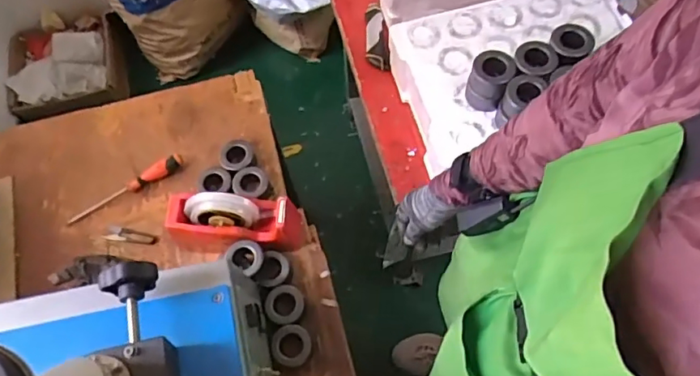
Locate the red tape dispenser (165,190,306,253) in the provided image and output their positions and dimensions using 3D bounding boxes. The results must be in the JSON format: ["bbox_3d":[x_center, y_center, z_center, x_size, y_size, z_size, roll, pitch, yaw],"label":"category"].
[{"bbox_3d":[-0.185,0.052,0.852,0.209,0.116,0.072,-3,64,2],"label":"red tape dispenser"}]

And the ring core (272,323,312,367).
[{"bbox_3d":[-0.087,0.241,0.809,0.057,0.041,0.059,-1,64,2],"label":"ring core"}]

